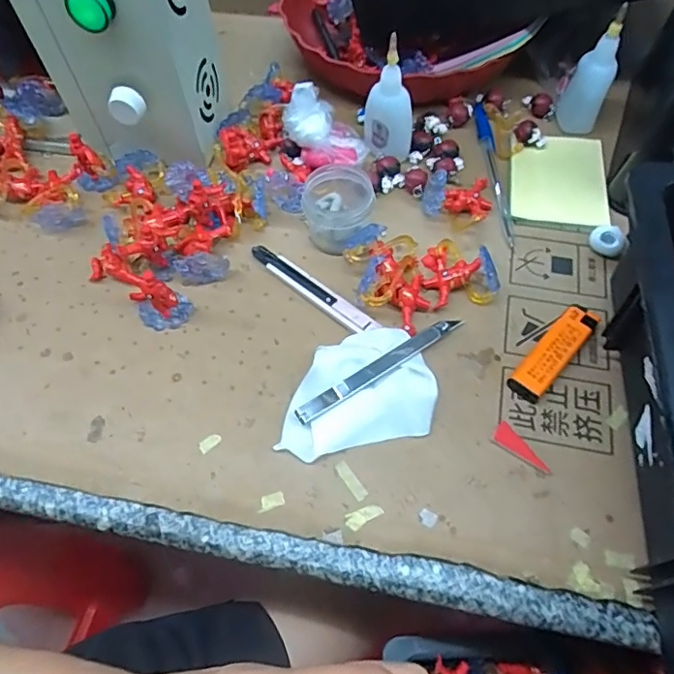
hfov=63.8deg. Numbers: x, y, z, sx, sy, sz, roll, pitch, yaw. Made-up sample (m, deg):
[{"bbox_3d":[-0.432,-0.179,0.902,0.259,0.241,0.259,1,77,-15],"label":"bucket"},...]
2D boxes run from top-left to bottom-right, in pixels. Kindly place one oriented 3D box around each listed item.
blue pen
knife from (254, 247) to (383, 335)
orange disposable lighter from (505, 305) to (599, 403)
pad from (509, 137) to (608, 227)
[{"bbox_3d":[0.134,-0.141,0.458,0.013,0.010,0.157,-5,60,1],"label":"blue pen"},{"bbox_3d":[-0.019,-0.036,0.397,0.117,0.012,0.017,39,69,22],"label":"knife"},{"bbox_3d":[0.149,0.010,0.368,0.023,0.014,0.082,38,69,22],"label":"orange disposable lighter"},{"bbox_3d":[0.183,-0.131,0.446,0.073,0.004,0.096,8,61,8],"label":"pad"}]

